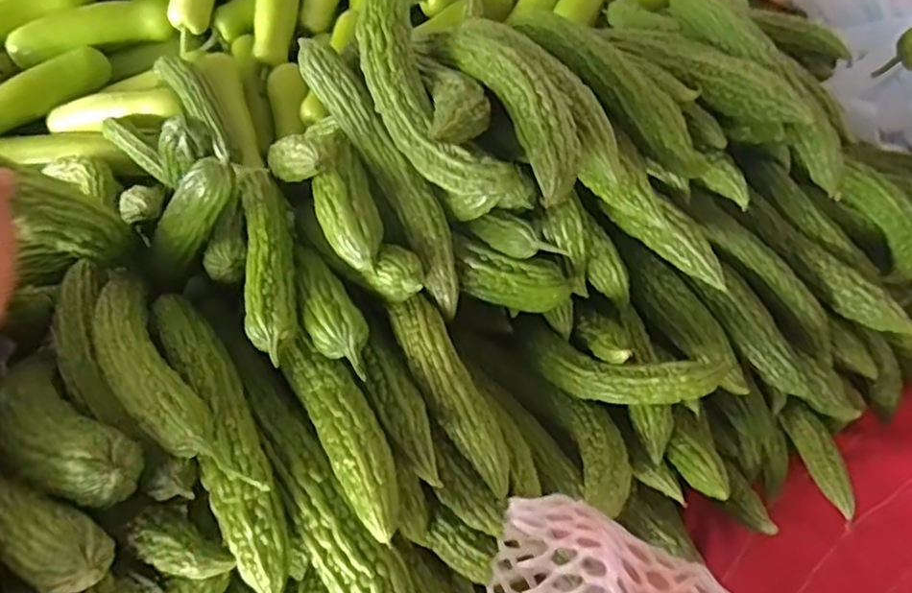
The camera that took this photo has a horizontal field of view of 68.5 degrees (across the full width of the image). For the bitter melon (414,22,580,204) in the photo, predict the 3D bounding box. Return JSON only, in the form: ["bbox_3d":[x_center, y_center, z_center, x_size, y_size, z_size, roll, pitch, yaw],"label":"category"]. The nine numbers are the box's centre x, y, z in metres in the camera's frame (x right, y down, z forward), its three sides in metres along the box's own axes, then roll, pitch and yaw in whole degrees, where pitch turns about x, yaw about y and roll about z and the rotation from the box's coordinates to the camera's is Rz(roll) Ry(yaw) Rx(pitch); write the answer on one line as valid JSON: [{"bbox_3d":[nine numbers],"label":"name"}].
[{"bbox_3d":[0.039,-0.183,0.570,0.050,0.053,0.261,-20,54,-15],"label":"bitter melon"}]

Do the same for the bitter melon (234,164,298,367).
[{"bbox_3d":[-0.163,-0.049,0.574,0.043,0.034,0.237,-12,53,-9],"label":"bitter melon"}]

